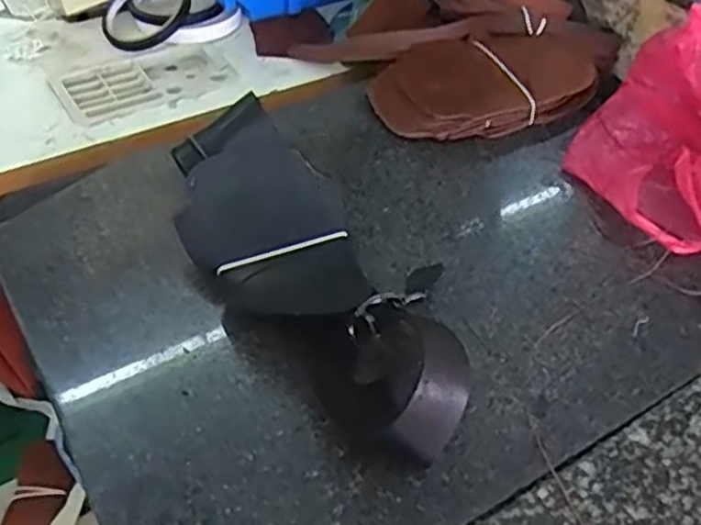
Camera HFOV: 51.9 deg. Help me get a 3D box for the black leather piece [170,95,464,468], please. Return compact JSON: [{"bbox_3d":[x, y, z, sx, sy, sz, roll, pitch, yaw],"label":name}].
[{"bbox_3d":[-0.017,-0.001,0.436,0.115,0.057,0.266,-27,51,-27],"label":"black leather piece"}]

